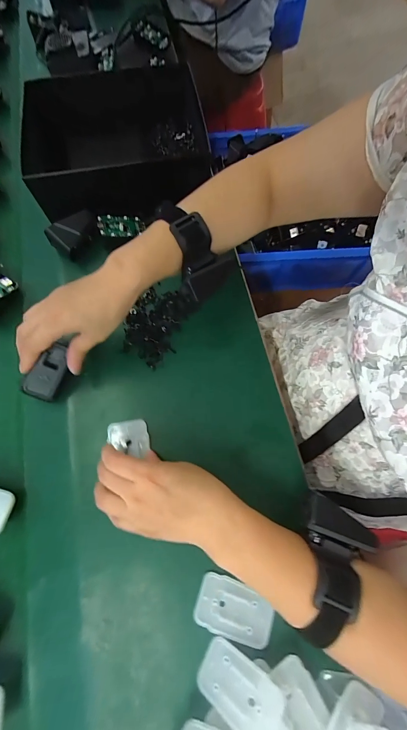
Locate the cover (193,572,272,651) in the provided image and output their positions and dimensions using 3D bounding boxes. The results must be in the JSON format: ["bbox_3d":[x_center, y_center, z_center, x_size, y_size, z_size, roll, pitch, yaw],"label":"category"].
[{"bbox_3d":[0.029,0.229,0.276,0.070,0.005,0.042,16,73,8],"label":"cover"}]

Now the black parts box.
[{"bbox_3d":[-0.113,-0.310,0.424,0.236,0.094,0.194,-12,71,-1],"label":"black parts box"}]

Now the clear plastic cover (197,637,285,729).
[{"bbox_3d":[0.029,0.272,0.246,0.068,0.004,0.041,16,66,33],"label":"clear plastic cover"}]

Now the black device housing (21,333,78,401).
[{"bbox_3d":[-0.173,0.008,0.330,0.034,0.021,0.061,31,80,-23],"label":"black device housing"}]

